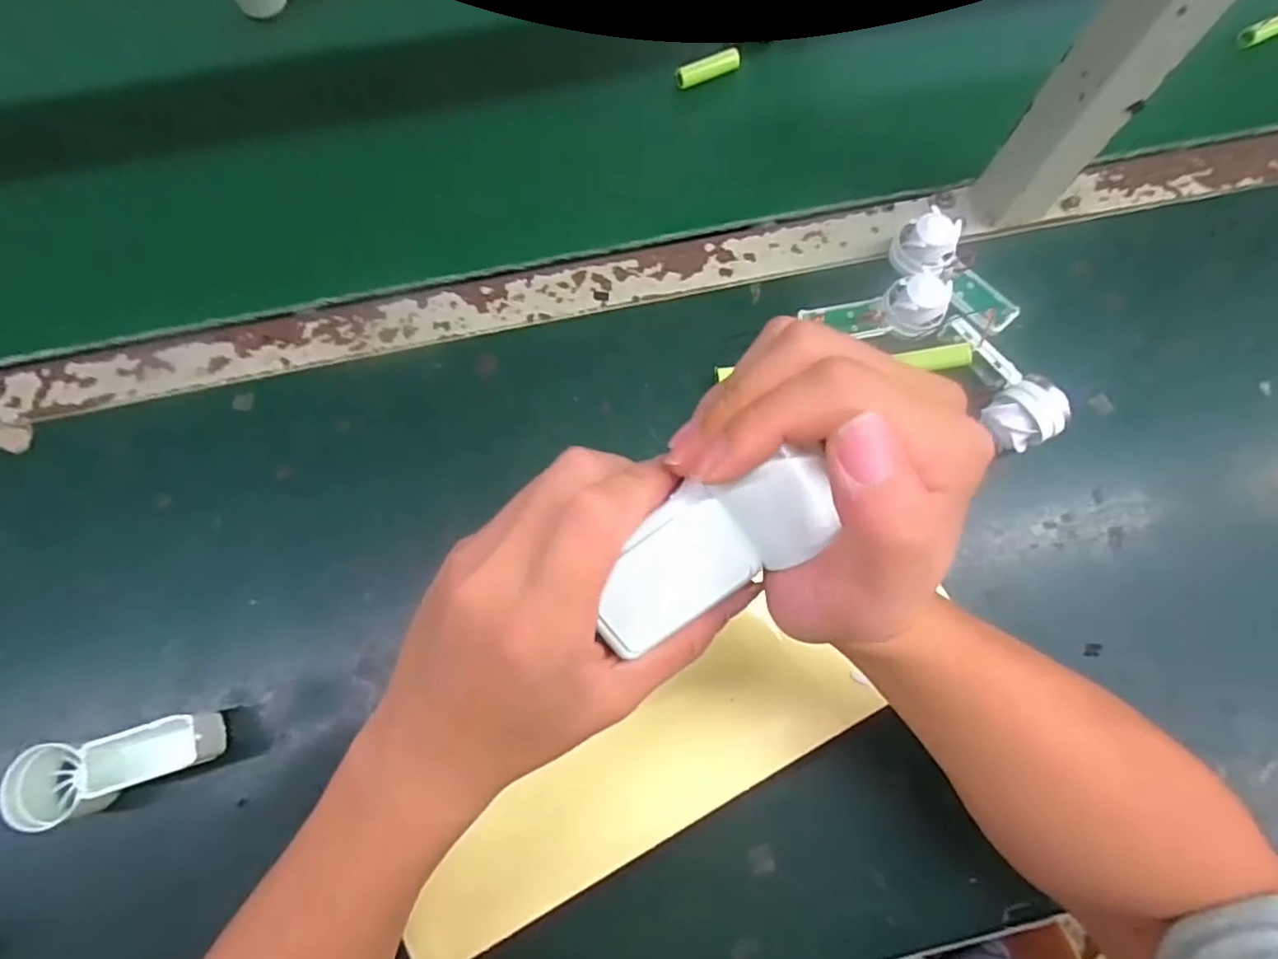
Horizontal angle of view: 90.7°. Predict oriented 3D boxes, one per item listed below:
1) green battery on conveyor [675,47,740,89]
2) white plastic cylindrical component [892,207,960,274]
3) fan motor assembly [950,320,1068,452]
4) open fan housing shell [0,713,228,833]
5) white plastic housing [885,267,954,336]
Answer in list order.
[{"bbox_3d":[0.053,-0.319,0.488,0.053,0.011,0.014,-24,76,-6],"label":"green battery on conveyor"},{"bbox_3d":[0.189,-0.154,0.419,0.038,0.038,0.034,37,78,10],"label":"white plastic cylindrical component"},{"bbox_3d":[0.221,-0.059,0.393,0.036,0.038,0.088,-27,76,-6],"label":"fan motor assembly"},{"bbox_3d":[-0.274,0.153,0.336,0.095,0.041,0.039,-12,75,-3],"label":"open fan housing shell"},{"bbox_3d":[0.178,-0.112,0.406,0.038,0.027,0.039,0,75,1],"label":"white plastic housing"}]

